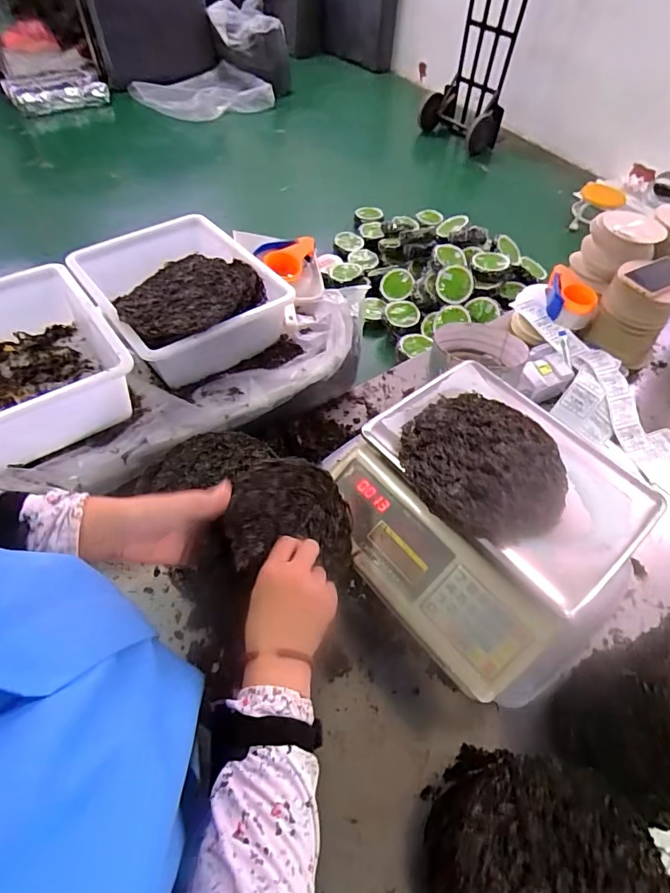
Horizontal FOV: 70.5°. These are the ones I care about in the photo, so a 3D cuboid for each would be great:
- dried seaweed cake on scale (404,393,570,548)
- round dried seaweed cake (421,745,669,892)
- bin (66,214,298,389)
[{"bbox_3d":[0.184,0.017,0.581,0.194,0.015,0.200,31,58,18],"label":"dried seaweed cake on scale"},{"bbox_3d":[0.213,0.475,0.528,0.196,0.185,0.213,2,54,-2],"label":"round dried seaweed cake"},{"bbox_3d":[-0.275,-0.286,0.866,0.286,0.119,0.363,-31,61,-23],"label":"bin"}]

